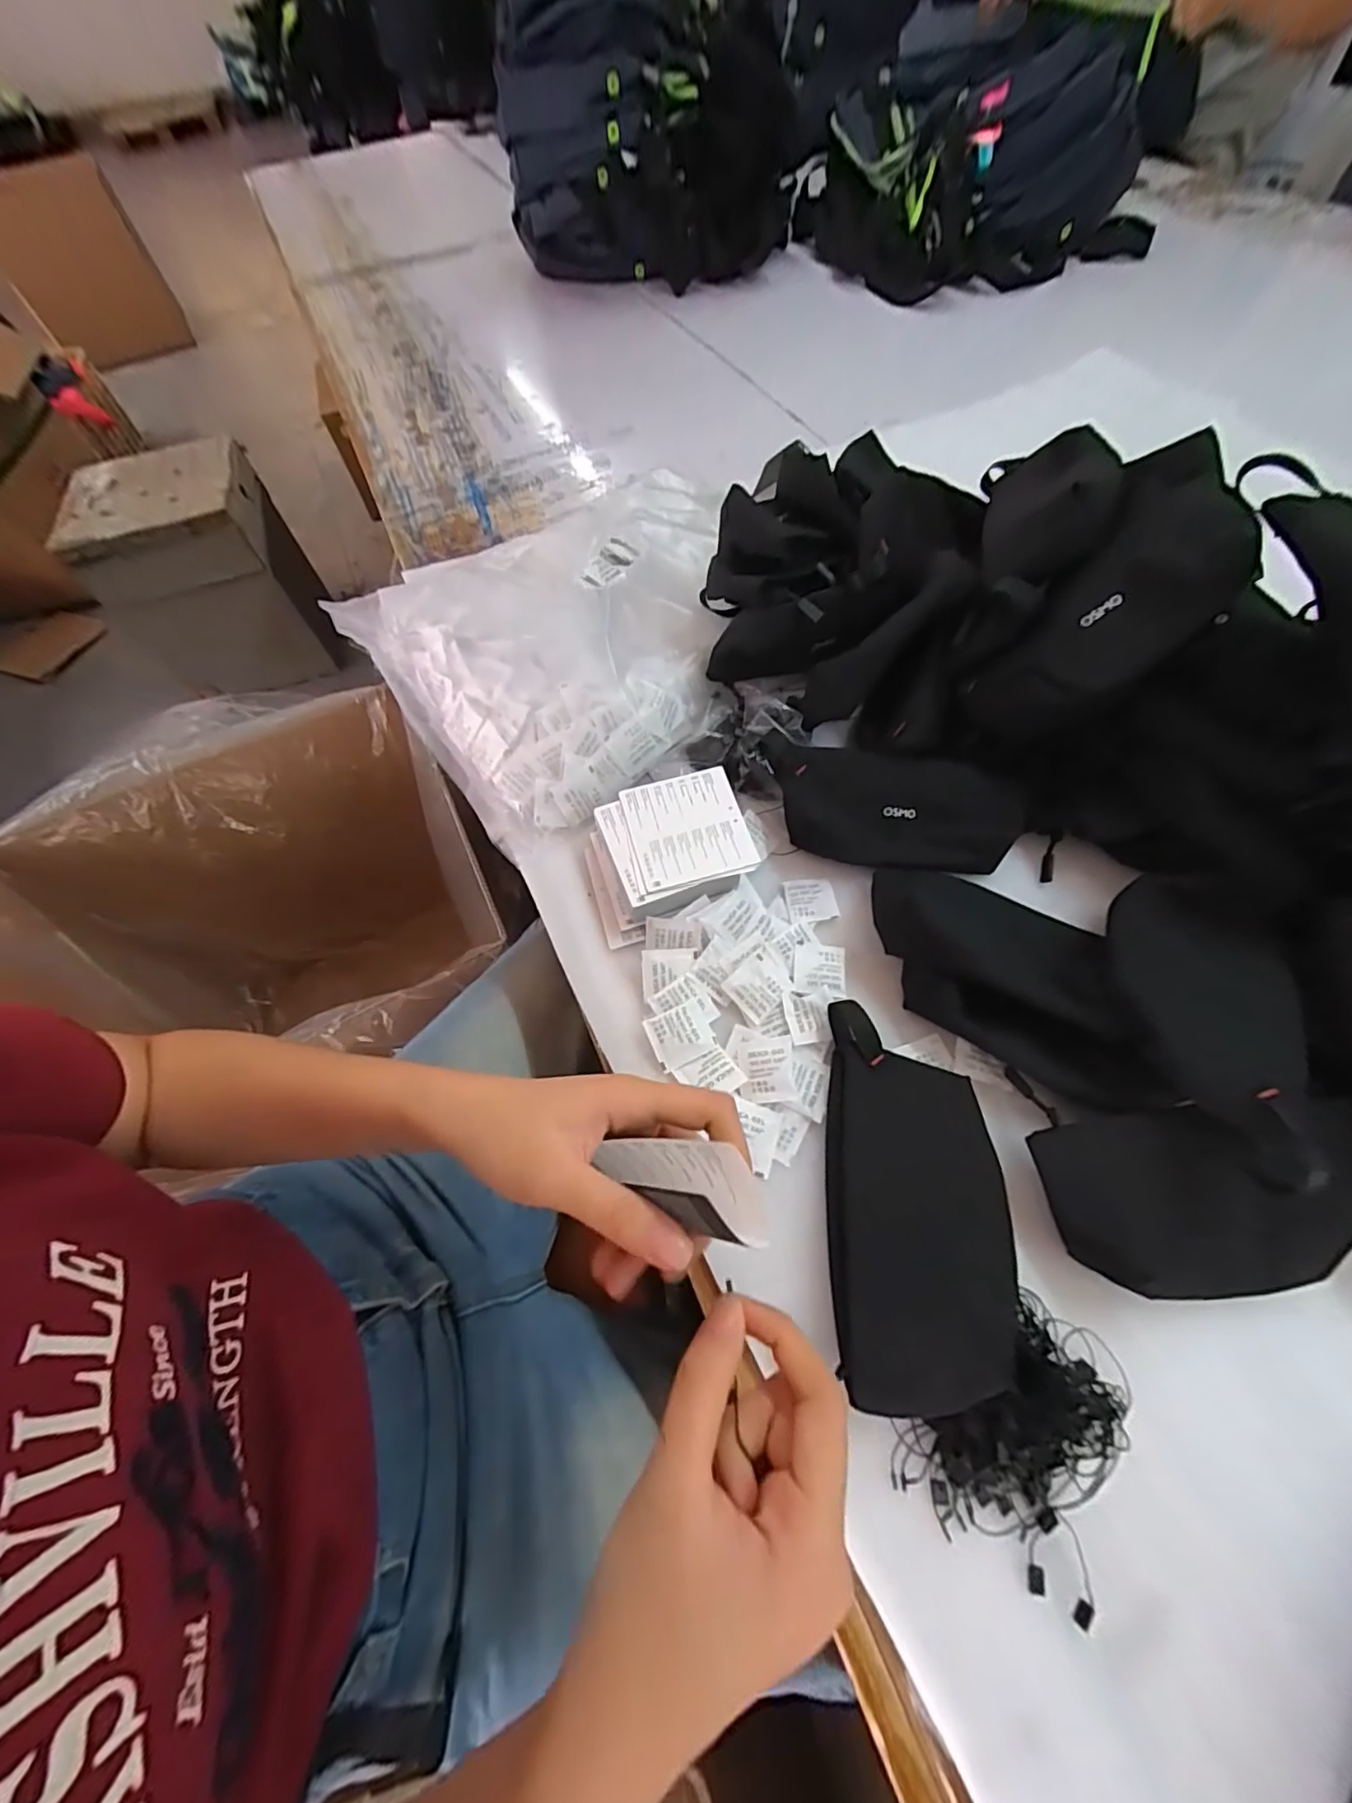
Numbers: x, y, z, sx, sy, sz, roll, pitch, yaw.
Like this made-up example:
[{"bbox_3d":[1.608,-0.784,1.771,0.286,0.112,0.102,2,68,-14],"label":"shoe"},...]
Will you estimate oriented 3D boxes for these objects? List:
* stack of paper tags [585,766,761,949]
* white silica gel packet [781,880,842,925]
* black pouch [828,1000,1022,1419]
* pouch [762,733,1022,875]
[{"bbox_3d":[-0.007,-0.039,0.475,0.131,0.042,0.109,-20,61,-7],"label":"stack of paper tags"},{"bbox_3d":[0.109,-0.001,0.466,0.040,0.008,0.041,-6,60,1],"label":"white silica gel packet"},{"bbox_3d":[0.144,0.174,0.354,0.093,0.025,0.213,3,61,6],"label":"black pouch"},{"bbox_3d":[0.174,-0.076,0.474,0.201,0.024,0.092,7,94,5],"label":"pouch"}]

